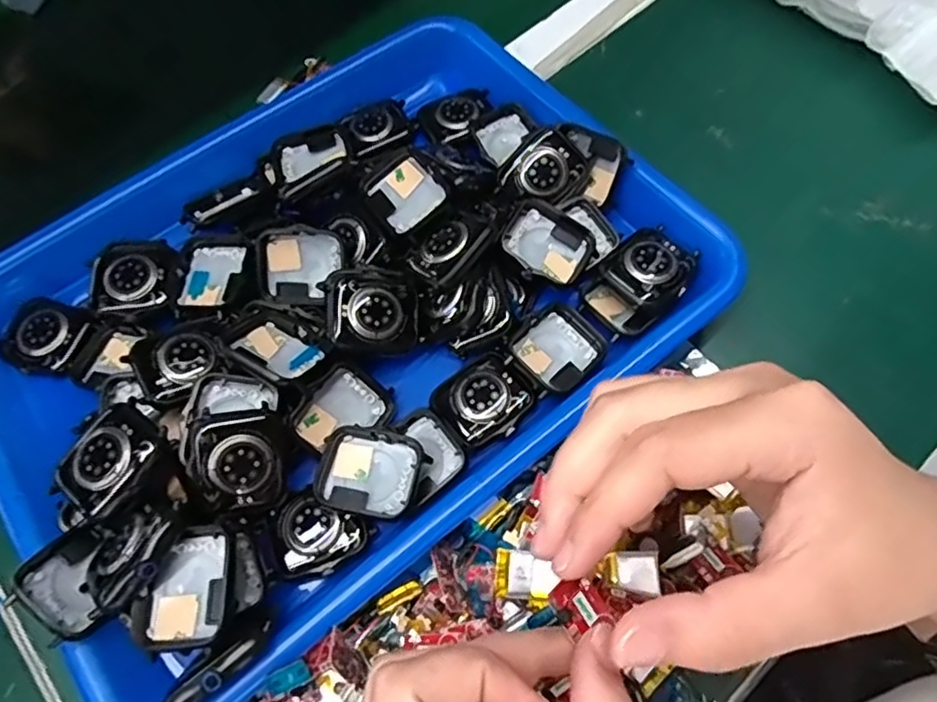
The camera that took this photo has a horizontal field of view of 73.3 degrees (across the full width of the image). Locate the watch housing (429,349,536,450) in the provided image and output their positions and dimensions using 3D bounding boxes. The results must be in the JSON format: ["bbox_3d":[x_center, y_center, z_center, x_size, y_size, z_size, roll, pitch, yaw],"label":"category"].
[{"bbox_3d":[0.007,0.021,0.283,0.036,0.005,0.040,41,74,20],"label":"watch housing"}]

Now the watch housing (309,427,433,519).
[{"bbox_3d":[-0.042,0.051,0.267,0.043,0.009,0.035,13,66,10],"label":"watch housing"}]

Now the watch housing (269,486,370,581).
[{"bbox_3d":[-0.063,0.073,0.261,0.036,0.007,0.034,-26,65,-8],"label":"watch housing"}]

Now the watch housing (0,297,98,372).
[{"bbox_3d":[-0.208,-0.009,0.307,0.044,0.010,0.036,18,67,12],"label":"watch housing"}]

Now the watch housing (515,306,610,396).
[{"bbox_3d":[0.042,-0.001,0.290,0.034,0.011,0.042,39,73,20],"label":"watch housing"}]

